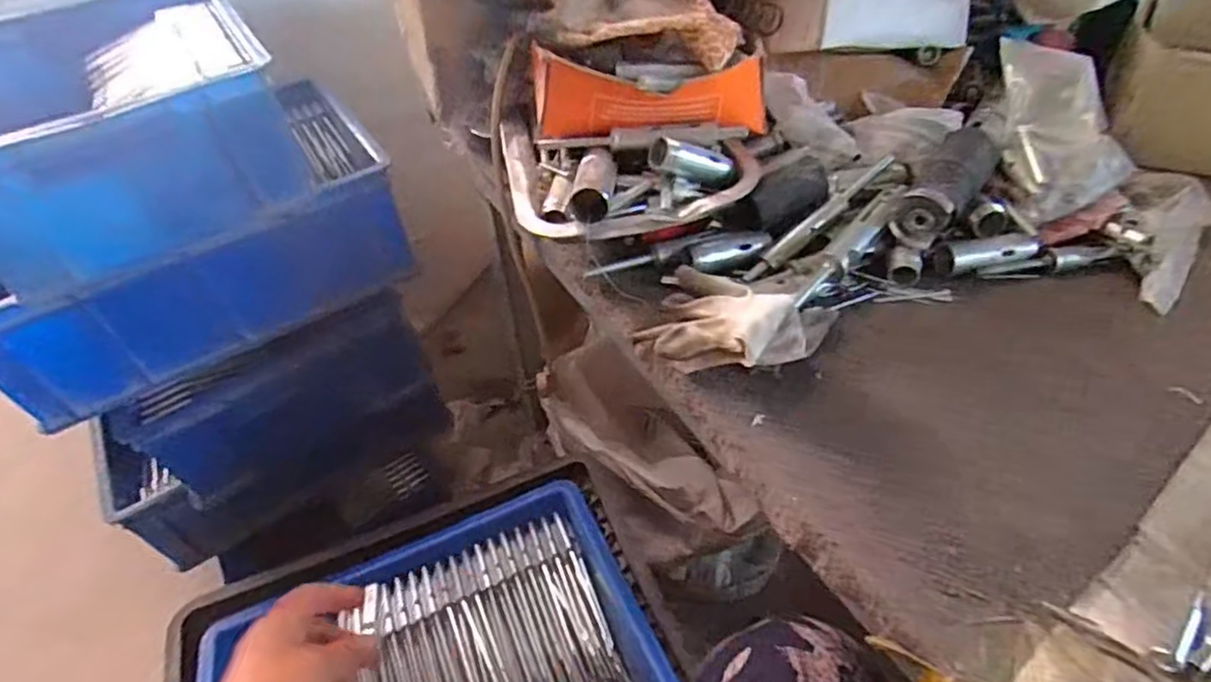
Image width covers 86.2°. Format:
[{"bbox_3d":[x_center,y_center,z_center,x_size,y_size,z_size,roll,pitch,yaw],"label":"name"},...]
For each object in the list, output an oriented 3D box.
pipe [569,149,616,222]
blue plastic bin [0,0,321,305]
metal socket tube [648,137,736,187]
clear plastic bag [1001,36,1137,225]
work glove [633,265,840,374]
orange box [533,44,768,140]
[{"bbox_3d":[-0.008,-0.118,0.478,0.027,0.027,0.077,1,46,6],"label":"pipe"},{"bbox_3d":[-0.478,-0.217,0.628,0.263,0.124,0.359,-27,49,-20],"label":"blue plastic bin"},{"bbox_3d":[0.067,-0.133,0.484,0.068,0.023,0.021,9,40,-25],"label":"metal socket tube"},{"bbox_3d":[0.359,-0.163,0.504,0.103,0.091,0.129,-5,46,0],"label":"clear plastic bag"},{"bbox_3d":[0.086,-0.016,0.421,0.123,0.049,0.081,10,48,15],"label":"work glove"},{"bbox_3d":[0.038,-0.188,0.509,0.186,0.066,0.054,-3,46,2],"label":"orange box"}]

